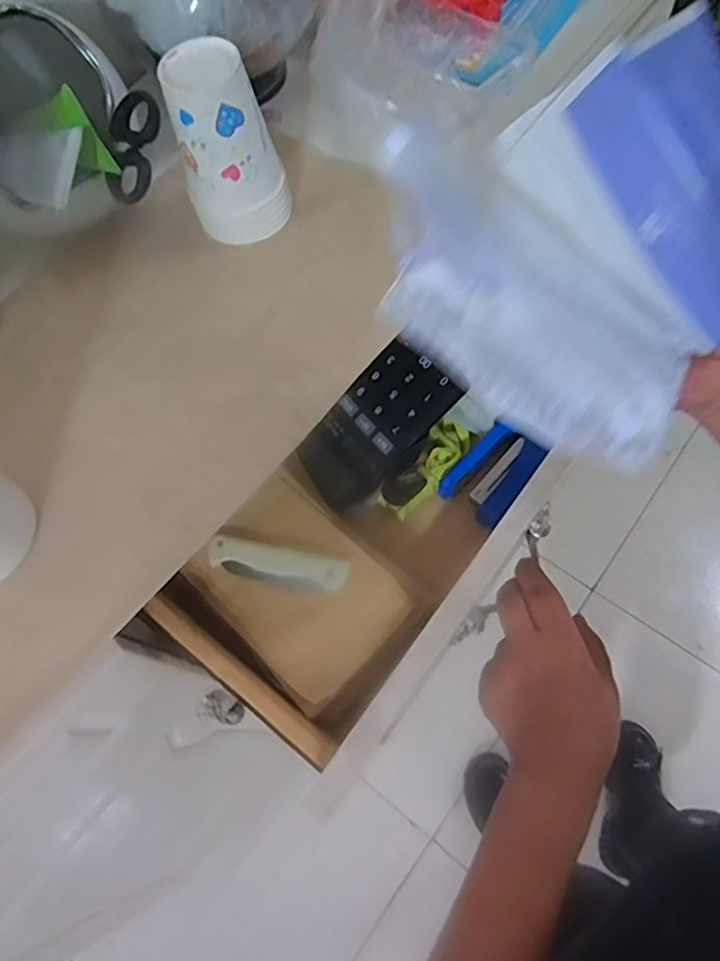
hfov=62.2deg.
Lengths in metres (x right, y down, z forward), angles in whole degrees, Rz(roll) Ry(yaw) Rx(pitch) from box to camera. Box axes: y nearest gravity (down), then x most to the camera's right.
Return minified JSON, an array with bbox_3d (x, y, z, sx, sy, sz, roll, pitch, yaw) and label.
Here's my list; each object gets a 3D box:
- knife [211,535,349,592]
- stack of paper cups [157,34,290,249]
[{"bbox_3d":[-0.060,0.061,0.426,0.101,0.011,0.028,10,68,11],"label":"knife"},{"bbox_3d":[-0.089,-0.224,0.403,0.068,0.102,0.065,-16,67,0],"label":"stack of paper cups"}]

